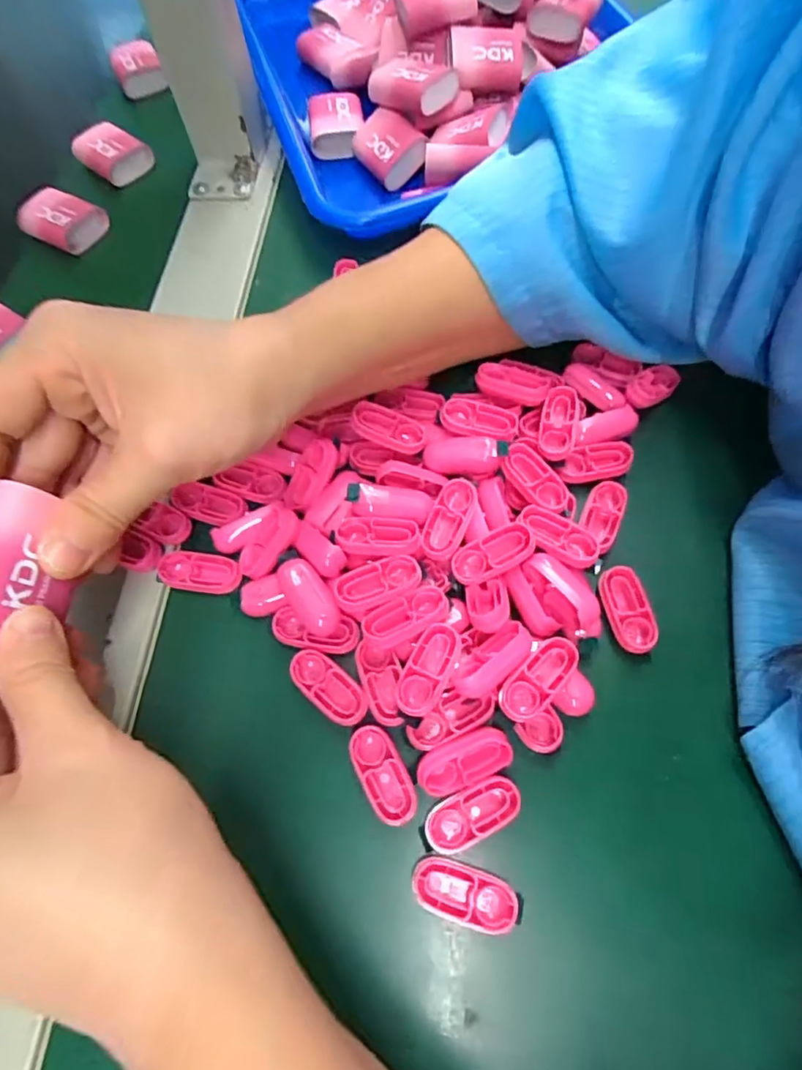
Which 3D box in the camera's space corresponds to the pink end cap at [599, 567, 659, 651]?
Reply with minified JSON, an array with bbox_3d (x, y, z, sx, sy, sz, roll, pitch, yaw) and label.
[{"bbox_3d":[0.089,0.030,0.224,0.017,0.007,0.034,-10,65,-2],"label":"pink end cap"}]

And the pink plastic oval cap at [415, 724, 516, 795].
[{"bbox_3d":[0.022,0.079,0.197,0.034,0.004,0.016,-21,66,-7],"label":"pink plastic oval cap"}]

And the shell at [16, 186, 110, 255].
[{"bbox_3d":[-0.209,-0.192,0.343,0.050,0.016,0.033,25,69,14],"label":"shell"}]

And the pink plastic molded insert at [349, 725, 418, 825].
[{"bbox_3d":[-0.007,0.085,0.200,0.015,0.005,0.034,-28,67,-10],"label":"pink plastic molded insert"}]

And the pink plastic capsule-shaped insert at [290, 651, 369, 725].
[{"bbox_3d":[-0.027,0.057,0.212,0.034,0.004,0.015,36,72,18],"label":"pink plastic capsule-shaped insert"}]

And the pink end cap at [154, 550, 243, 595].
[{"bbox_3d":[-0.084,0.015,0.234,0.034,0.005,0.016,4,65,5],"label":"pink end cap"}]

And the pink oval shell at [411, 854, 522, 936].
[{"bbox_3d":[0.021,0.118,0.185,0.034,0.010,0.016,14,66,9],"label":"pink oval shell"}]

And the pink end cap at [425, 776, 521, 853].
[{"bbox_3d":[0.025,0.097,0.196,0.034,0.011,0.015,-24,66,-8],"label":"pink end cap"}]

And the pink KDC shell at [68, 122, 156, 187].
[{"bbox_3d":[-0.190,-0.249,0.366,0.048,0.016,0.030,32,71,16],"label":"pink KDC shell"}]

